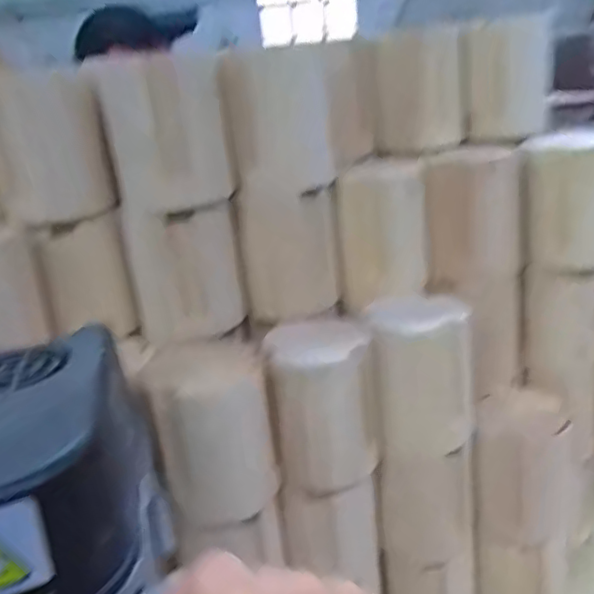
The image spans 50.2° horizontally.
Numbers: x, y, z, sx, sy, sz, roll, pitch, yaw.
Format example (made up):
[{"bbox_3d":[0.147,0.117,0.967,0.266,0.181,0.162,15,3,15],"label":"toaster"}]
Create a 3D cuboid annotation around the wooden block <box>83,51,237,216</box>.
[{"bbox_3d":[-0.092,-0.117,0.450,0.062,0.098,0.065,12,29,39],"label":"wooden block"}]

